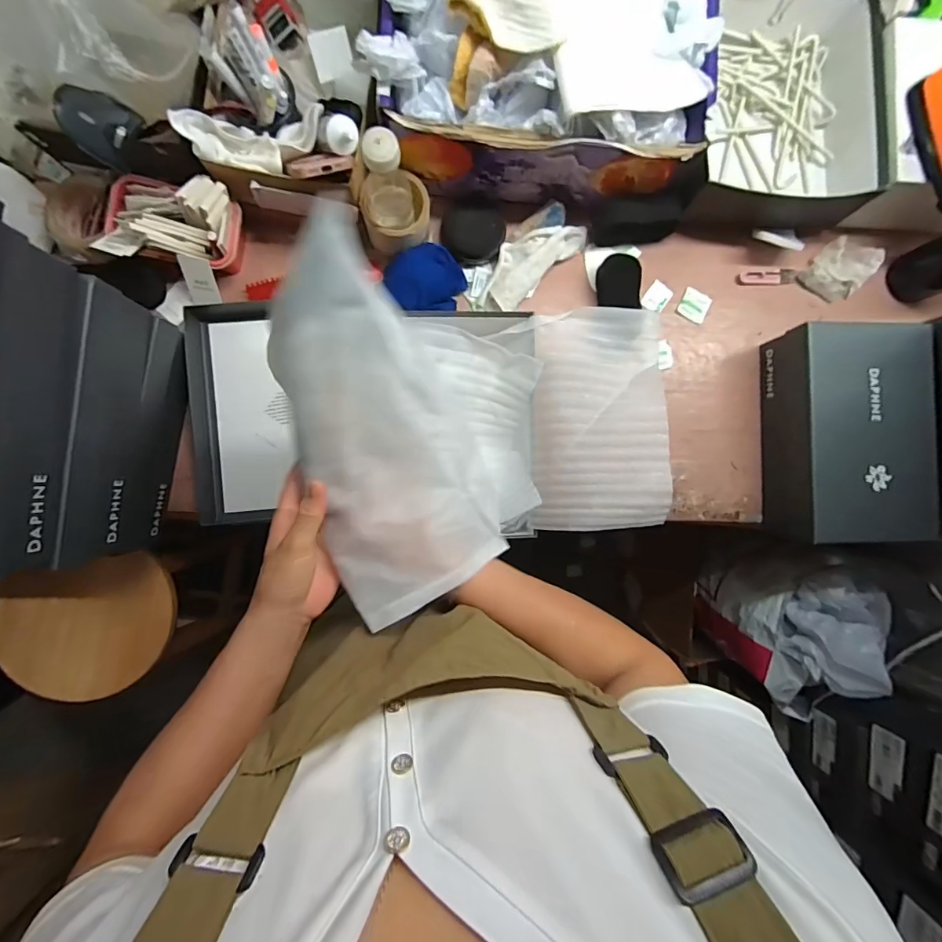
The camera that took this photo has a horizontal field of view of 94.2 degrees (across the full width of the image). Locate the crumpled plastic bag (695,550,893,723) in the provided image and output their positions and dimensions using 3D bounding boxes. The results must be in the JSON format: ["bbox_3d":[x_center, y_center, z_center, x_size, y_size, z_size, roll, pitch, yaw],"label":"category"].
[{"bbox_3d":[0.602,0.292,0.845,0.226,0.273,0.282,25,88,-3],"label":"crumpled plastic bag"}]

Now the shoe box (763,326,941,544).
[{"bbox_3d":[0.535,-0.053,0.638,0.182,0.110,0.292,0,89,-3],"label":"shoe box"}]

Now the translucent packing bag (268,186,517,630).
[{"bbox_3d":[-0.071,-0.033,0.355,0.142,0.035,0.297,-18,104,-3],"label":"translucent packing bag"}]

